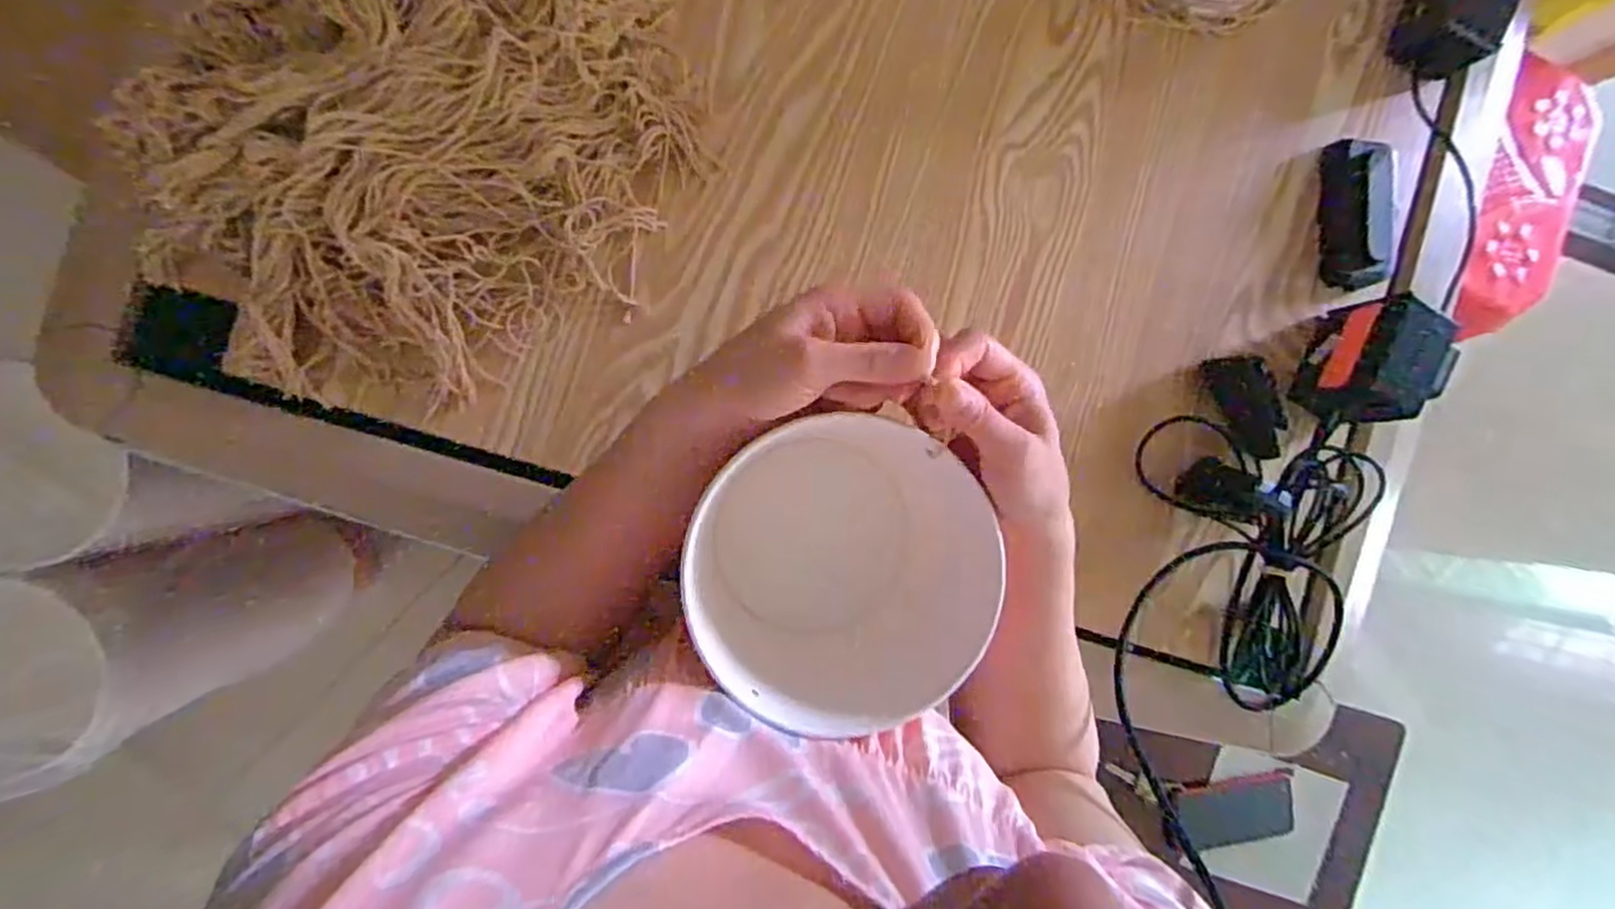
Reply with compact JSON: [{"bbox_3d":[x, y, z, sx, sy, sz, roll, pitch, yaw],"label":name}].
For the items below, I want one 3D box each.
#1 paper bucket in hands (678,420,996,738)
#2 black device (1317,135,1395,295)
[{"bbox_3d":[0.014,0.069,0.441,0.162,0.144,0.154,0,91,-9],"label":"paper bucket in hands"},{"bbox_3d":[0.417,-0.182,0.556,0.035,0.034,0.108,-3,91,-9],"label":"black device"}]

